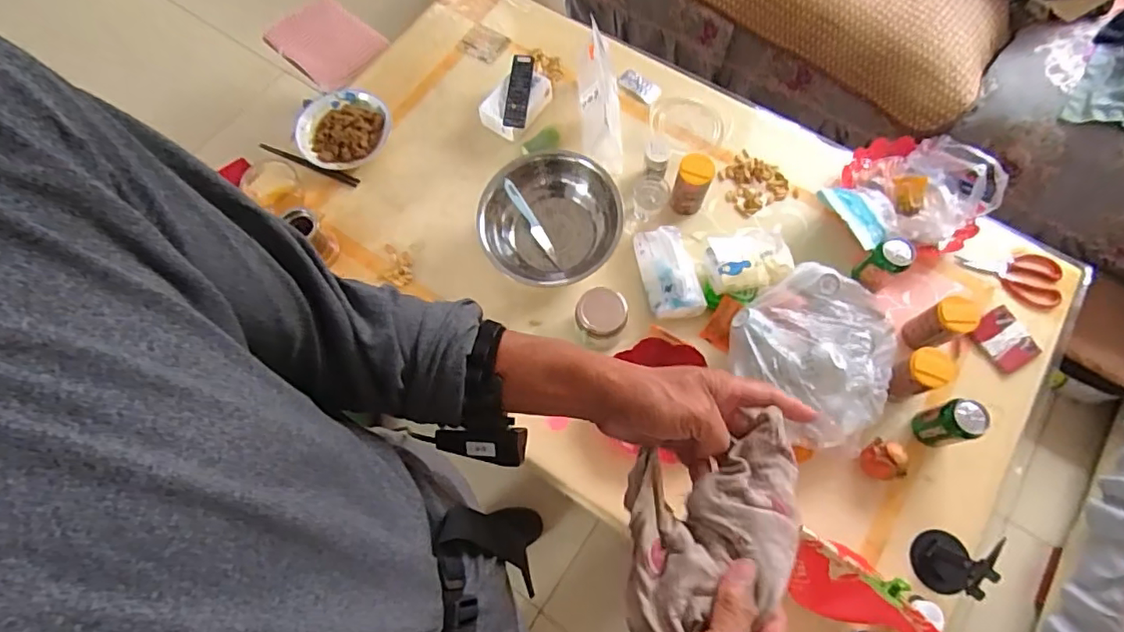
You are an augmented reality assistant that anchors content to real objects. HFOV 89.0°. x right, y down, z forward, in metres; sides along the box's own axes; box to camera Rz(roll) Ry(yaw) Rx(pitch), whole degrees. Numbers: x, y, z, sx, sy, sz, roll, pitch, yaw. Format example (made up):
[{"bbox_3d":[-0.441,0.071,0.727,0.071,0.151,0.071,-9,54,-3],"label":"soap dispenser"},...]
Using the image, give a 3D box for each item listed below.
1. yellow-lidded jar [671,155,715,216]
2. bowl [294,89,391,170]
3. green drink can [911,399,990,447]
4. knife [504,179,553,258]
[{"bbox_3d":[0.248,-0.248,1.101,0.065,0.126,0.064,14,70,6],"label":"yellow-lidded jar"},{"bbox_3d":[-0.449,-0.389,1.185,0.183,0.043,0.189,25,72,10],"label":"bowl"},{"bbox_3d":[0.629,0.175,0.929,0.065,0.102,0.063,0,70,1],"label":"green drink can"},{"bbox_3d":[-0.060,-0.183,1.068,0.022,0.015,0.164,-34,101,-11],"label":"knife"}]

